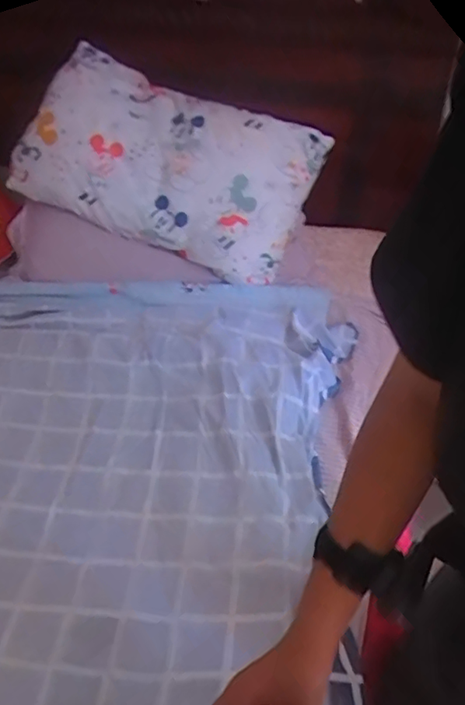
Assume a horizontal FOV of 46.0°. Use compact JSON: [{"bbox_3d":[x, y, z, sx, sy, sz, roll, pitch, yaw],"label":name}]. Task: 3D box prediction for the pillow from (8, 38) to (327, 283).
[{"bbox_3d":[-0.125,-0.418,1.212,0.617,0.122,0.375,21,88,-5],"label":"pillow"}]

